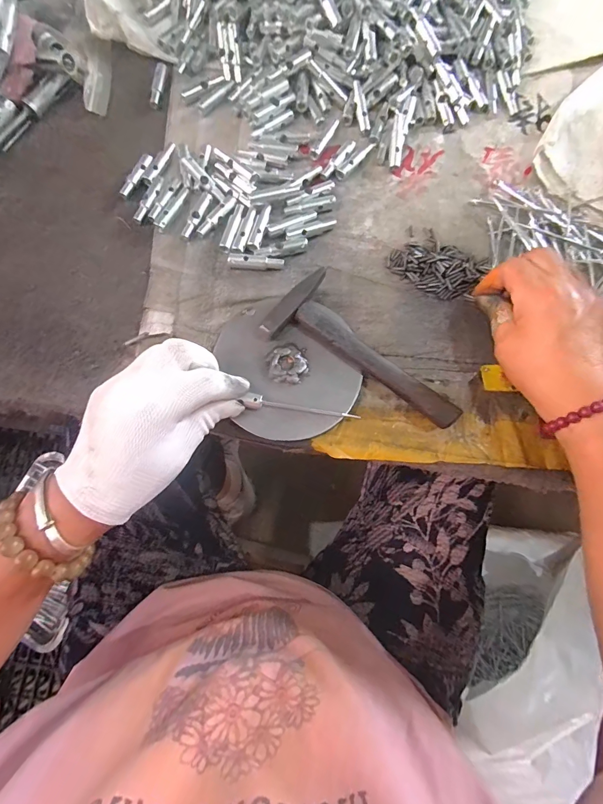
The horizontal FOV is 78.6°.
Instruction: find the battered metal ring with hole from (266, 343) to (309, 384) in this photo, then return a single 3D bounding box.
[{"bbox_3d":[-0.012,-0.033,0.311,0.033,0.004,0.036,0,77,-1],"label":"battered metal ring with hole"}]

